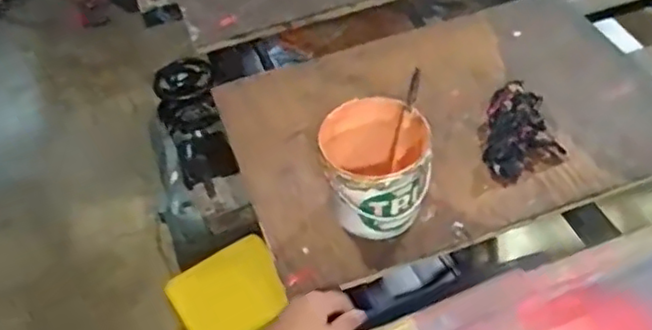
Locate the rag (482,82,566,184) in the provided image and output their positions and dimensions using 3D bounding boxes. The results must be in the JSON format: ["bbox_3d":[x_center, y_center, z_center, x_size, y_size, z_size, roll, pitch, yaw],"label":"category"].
[{"bbox_3d":[0.263,-0.050,0.852,0.103,0.045,0.170,10,51,15],"label":"rag"}]

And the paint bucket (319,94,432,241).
[{"bbox_3d":[0.059,0.011,0.767,0.116,0.128,0.117,-3,50,3],"label":"paint bucket"}]

